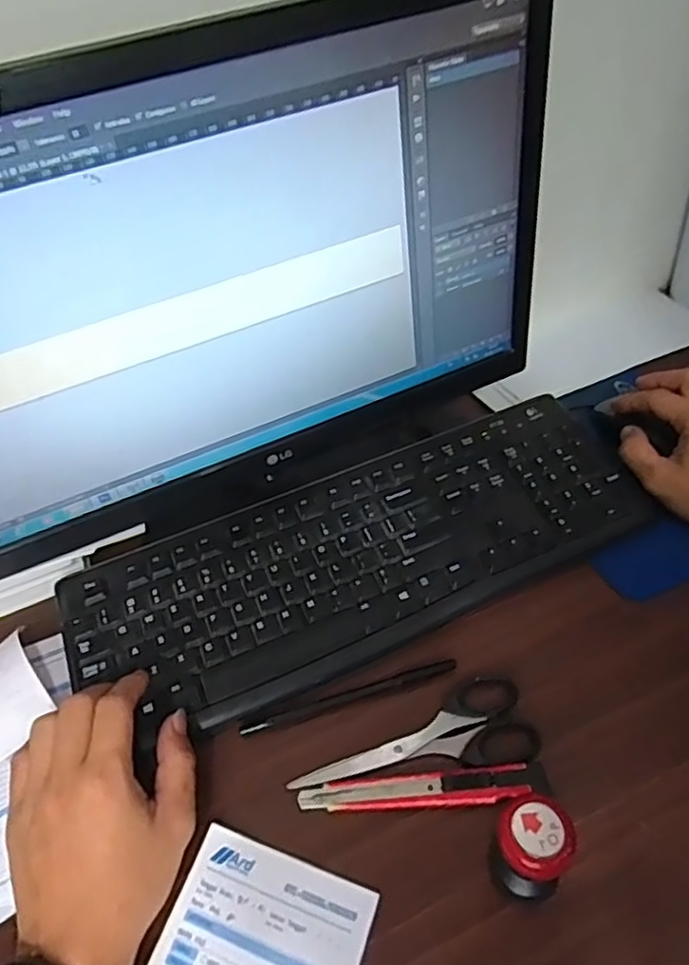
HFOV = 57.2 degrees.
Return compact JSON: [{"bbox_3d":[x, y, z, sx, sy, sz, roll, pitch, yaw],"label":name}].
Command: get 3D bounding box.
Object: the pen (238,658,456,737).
[{"bbox_3d":[0.003,0.143,0.422,0.147,0.009,0.008,-14,47,-7],"label":"pen"}]

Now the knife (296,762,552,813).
[{"bbox_3d":[0.046,0.181,0.375,0.144,0.011,0.020,-4,47,3],"label":"knife"}]

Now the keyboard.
[{"bbox_3d":[0.015,0.054,0.479,0.430,0.028,0.150,-20,48,-10],"label":"keyboard"}]

